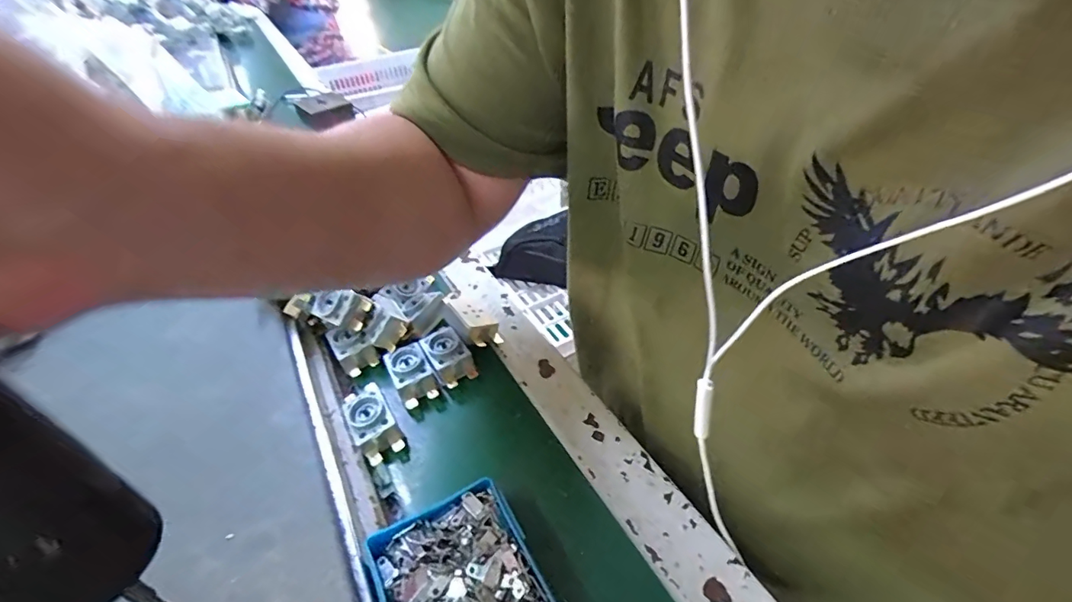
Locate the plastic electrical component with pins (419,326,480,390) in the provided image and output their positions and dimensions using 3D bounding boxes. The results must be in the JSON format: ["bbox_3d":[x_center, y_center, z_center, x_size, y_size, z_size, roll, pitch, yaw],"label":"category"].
[{"bbox_3d":[-0.065,0.040,0.347,0.026,0.023,0.051,-25,44,-21],"label":"plastic electrical component with pins"}]

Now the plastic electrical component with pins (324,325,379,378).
[{"bbox_3d":[-0.136,0.035,0.355,0.025,0.022,0.031,-27,45,-23],"label":"plastic electrical component with pins"}]

